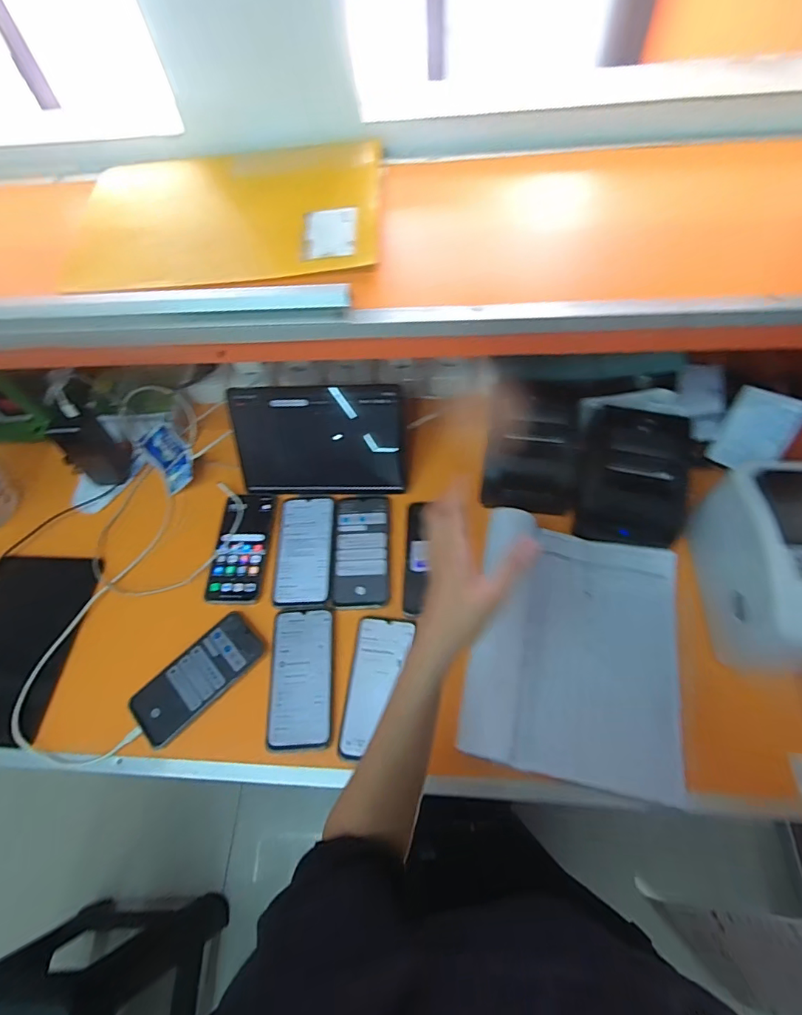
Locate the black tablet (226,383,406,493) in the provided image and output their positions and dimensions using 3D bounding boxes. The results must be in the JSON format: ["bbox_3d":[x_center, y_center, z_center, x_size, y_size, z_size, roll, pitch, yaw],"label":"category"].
[{"bbox_3d":[-0.118,-0.096,0.706,0.241,0.159,0.017,0,26,7],"label":"black tablet"}]

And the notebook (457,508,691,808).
[{"bbox_3d":[0.212,0.159,0.576,0.241,0.059,0.288,9,61,10],"label":"notebook"}]

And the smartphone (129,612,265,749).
[{"bbox_3d":[-0.261,0.212,0.621,0.167,0.005,0.078,-41,65,-18],"label":"smartphone"}]

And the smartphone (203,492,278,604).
[{"bbox_3d":[-0.232,0.055,0.704,0.078,0.014,0.166,0,60,4],"label":"smartphone"}]

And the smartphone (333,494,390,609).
[{"bbox_3d":[-0.056,0.059,0.688,0.079,0.007,0.166,-3,60,3],"label":"smartphone"}]

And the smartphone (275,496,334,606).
[{"bbox_3d":[-0.138,0.059,0.696,0.083,0.004,0.165,-3,60,3],"label":"smartphone"}]

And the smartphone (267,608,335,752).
[{"bbox_3d":[-0.125,0.213,0.614,0.082,0.007,0.167,-6,60,1],"label":"smartphone"}]

